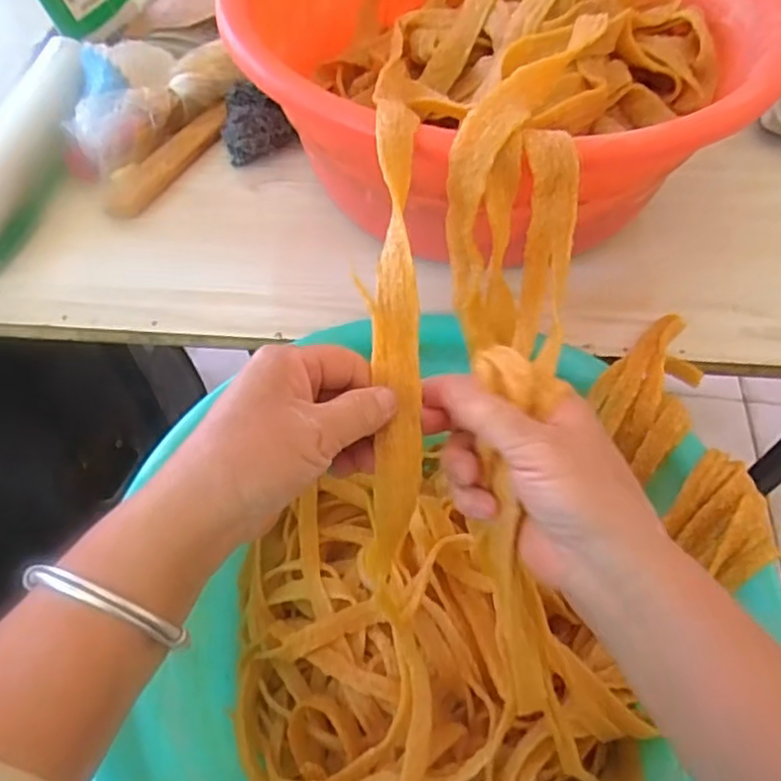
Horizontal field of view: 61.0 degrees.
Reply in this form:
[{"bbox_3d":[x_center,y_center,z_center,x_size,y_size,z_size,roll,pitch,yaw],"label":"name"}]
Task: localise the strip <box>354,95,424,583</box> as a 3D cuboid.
[{"bbox_3d":[0.002,-0.043,0.362,0.027,0.035,0.274,0,76,0],"label":"strip"}]

